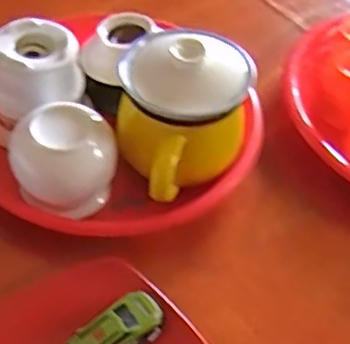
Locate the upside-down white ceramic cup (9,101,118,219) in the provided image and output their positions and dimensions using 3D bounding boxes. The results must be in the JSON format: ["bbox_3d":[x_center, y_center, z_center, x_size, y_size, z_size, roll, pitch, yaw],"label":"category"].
[{"bbox_3d":[-0.079,-0.007,0.456,0.071,0.066,0.060,-11,52,-15],"label":"upside-down white ceramic cup"}]

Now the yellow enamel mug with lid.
[{"bbox_3d":[0.006,-0.034,0.470,0.094,0.110,0.105,4,50,-2],"label":"yellow enamel mug with lid"}]

